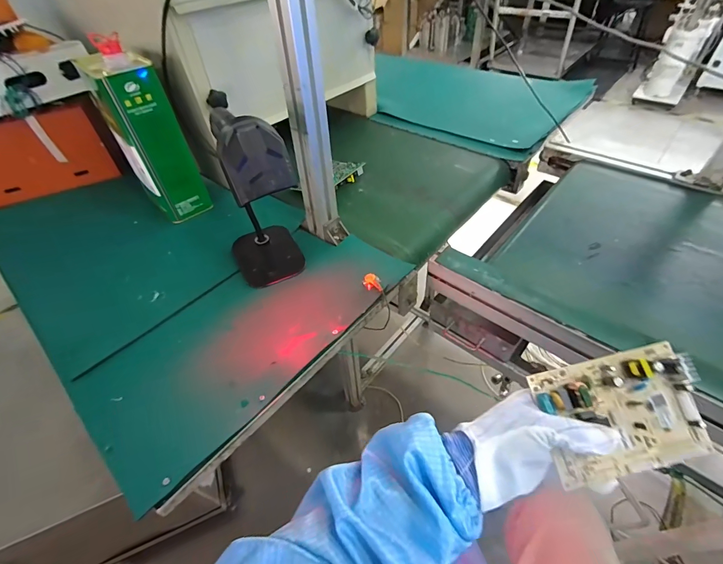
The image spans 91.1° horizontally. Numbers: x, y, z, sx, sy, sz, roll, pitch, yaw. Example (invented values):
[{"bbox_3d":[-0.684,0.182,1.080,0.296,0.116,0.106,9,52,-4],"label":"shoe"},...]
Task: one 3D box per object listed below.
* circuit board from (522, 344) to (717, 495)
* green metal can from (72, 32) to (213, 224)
[{"bbox_3d":[0.234,0.117,0.315,0.134,0.024,0.098,-14,77,-1],"label":"circuit board"},{"bbox_3d":[-0.367,-0.251,0.628,0.099,0.277,0.081,-31,52,-21],"label":"green metal can"}]

